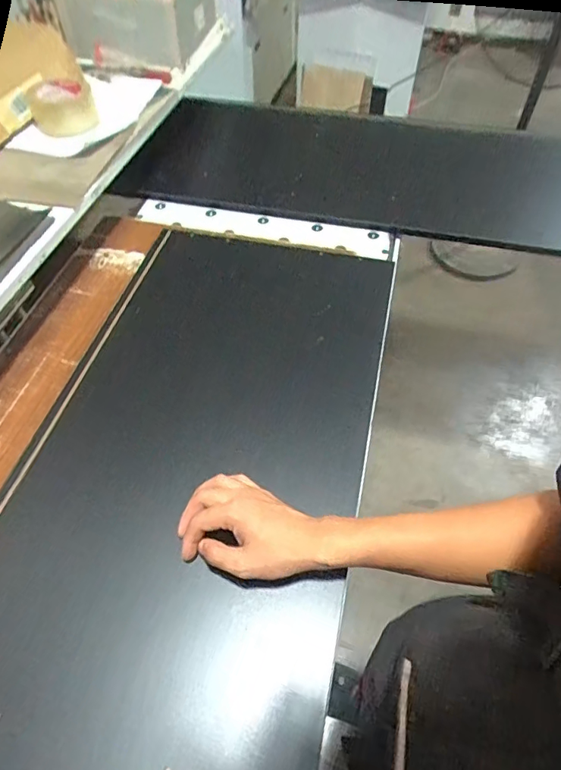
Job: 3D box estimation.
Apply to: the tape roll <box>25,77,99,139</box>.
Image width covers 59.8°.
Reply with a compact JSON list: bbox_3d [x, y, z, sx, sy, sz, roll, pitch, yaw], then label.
[{"bbox_3d":[-0.354,-0.449,0.799,0.097,0.061,0.095,0,53,0],"label":"tape roll"}]

